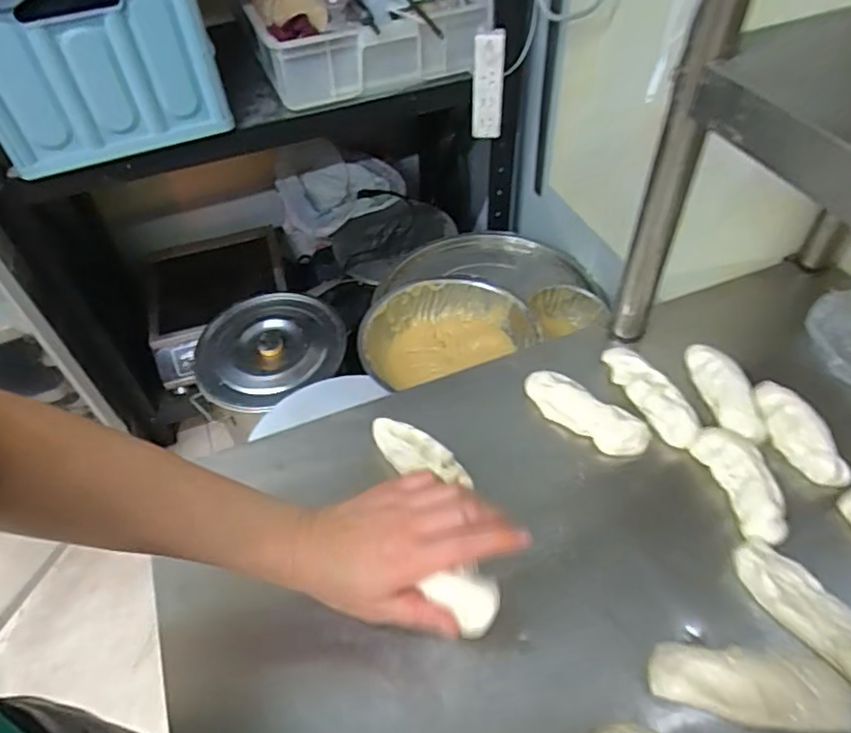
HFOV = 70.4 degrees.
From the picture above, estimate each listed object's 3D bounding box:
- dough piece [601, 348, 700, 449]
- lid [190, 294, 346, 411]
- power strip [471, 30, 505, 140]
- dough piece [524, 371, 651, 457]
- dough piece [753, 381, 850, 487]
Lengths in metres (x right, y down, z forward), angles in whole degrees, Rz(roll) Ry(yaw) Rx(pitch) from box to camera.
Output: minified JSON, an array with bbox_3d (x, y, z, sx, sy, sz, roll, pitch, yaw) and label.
[{"bbox_3d":[0.215,0.023,0.584,0.041,0.023,0.125,-23,53,-16],"label":"dough piece"},{"bbox_3d":[-0.333,-0.038,1.298,0.319,0.077,0.312,-1,50,2],"label":"lid"},{"bbox_3d":[0.118,-0.530,1.156,0.058,0.204,0.032,0,50,3],"label":"power strip"},{"bbox_3d":[0.150,0.044,0.577,0.123,0.023,0.045,32,58,26],"label":"dough piece"},{"bbox_3d":[0.337,0.060,0.547,0.041,0.027,0.104,-16,51,-11],"label":"dough piece"}]

